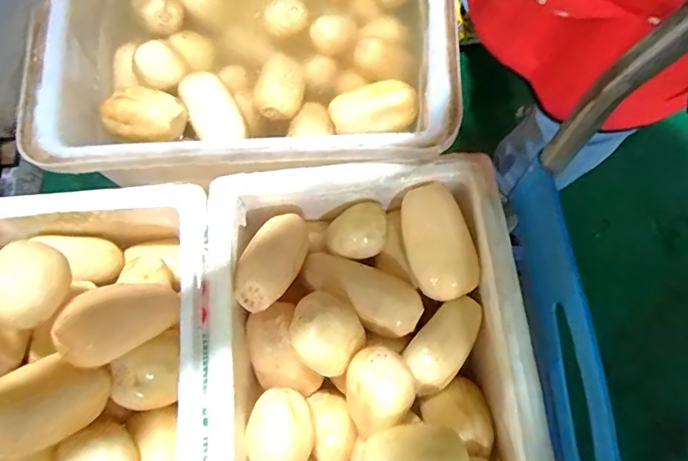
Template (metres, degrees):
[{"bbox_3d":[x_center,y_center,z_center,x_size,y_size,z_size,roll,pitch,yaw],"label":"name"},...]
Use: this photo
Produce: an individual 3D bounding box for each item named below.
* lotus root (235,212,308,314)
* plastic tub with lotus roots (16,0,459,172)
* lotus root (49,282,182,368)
[{"bbox_3d":[-0.091,0.034,0.634,0.070,0.049,0.125,21,57,8],"label":"lotus root"},{"bbox_3d":[-0.107,-0.419,0.858,0.512,0.225,0.776,0,72,1],"label":"plastic tub with lotus roots"},{"bbox_3d":[-0.257,0.097,0.569,0.124,0.063,0.074,-29,101,-37],"label":"lotus root"}]

